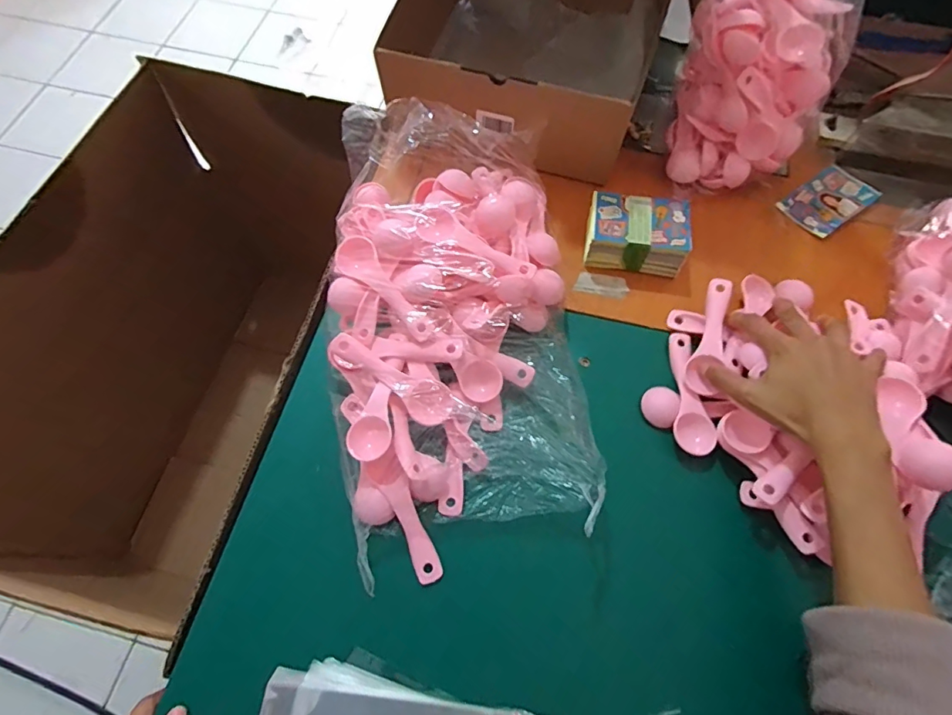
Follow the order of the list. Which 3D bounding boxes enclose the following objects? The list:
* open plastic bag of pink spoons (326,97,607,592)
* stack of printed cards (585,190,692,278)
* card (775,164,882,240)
[{"bbox_3d":[-0.016,-0.043,0.409,0.210,0.089,0.386,-6,67,-3],"label":"open plastic bag of pink spoons"},{"bbox_3d":[0.160,-0.125,0.476,0.095,0.034,0.065,12,68,4],"label":"stack of printed cards"},{"bbox_3d":[0.379,-0.168,0.516,0.092,0.005,0.059,-35,69,-8],"label":"card"}]

